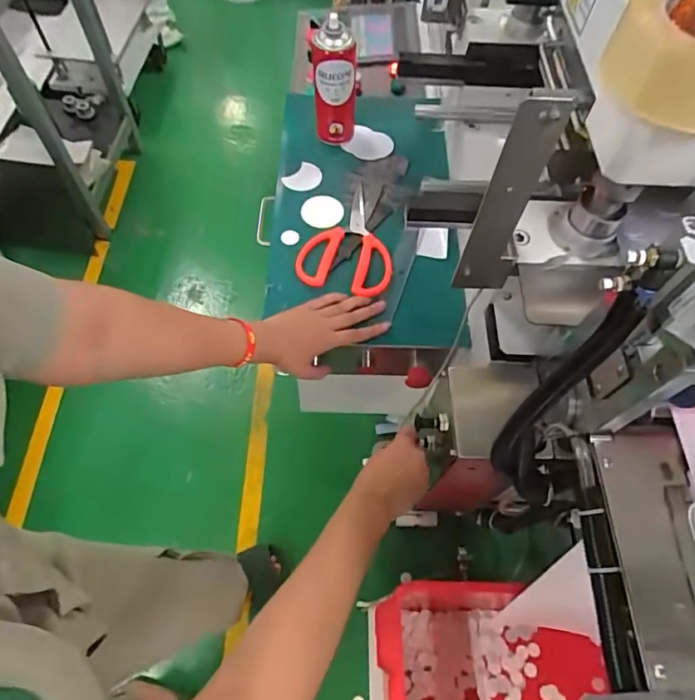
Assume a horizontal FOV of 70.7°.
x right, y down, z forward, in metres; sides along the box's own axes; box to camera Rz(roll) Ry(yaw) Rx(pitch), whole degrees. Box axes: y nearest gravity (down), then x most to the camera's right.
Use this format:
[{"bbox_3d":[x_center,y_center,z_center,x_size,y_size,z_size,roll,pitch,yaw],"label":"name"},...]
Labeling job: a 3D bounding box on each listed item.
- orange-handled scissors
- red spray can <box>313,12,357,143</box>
[{"bbox_3d":[0.011,-0.161,0.717,0.134,0.020,0.188,17,62,6],"label":"orange-handled scissors"},{"bbox_3d":[-0.020,-0.395,0.741,0.064,0.176,0.063,2,61,-2],"label":"red spray can"}]

